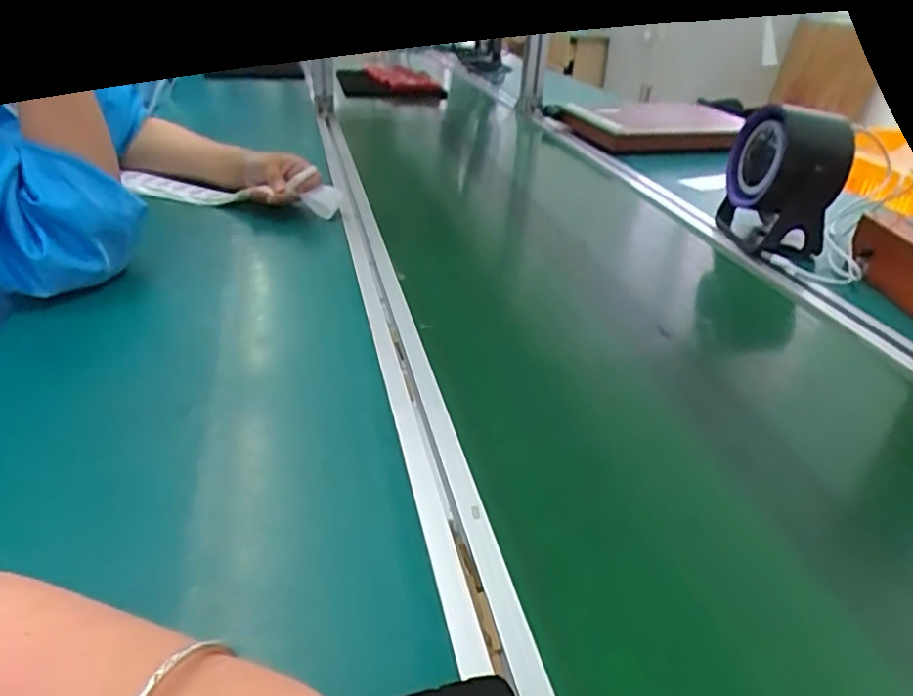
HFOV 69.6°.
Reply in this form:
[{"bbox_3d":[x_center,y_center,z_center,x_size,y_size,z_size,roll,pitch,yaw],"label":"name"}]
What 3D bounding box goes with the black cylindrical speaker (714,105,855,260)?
[{"bbox_3d":[0.384,-0.194,0.790,0.080,0.182,0.126,1,29,-9],"label":"black cylindrical speaker"}]

